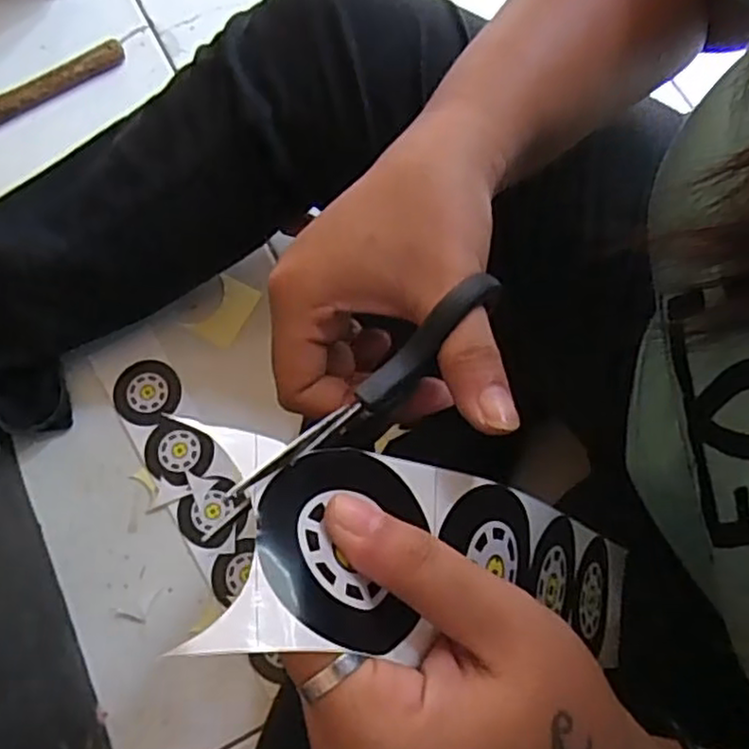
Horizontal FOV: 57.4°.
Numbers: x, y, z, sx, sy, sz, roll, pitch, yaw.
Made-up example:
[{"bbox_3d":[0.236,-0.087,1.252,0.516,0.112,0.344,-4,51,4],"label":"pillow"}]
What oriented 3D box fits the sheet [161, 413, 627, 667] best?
[{"bbox_3d":[0.030,0.059,0.217,0.189,0.026,0.052,20,68,-41],"label":"sheet"}]

